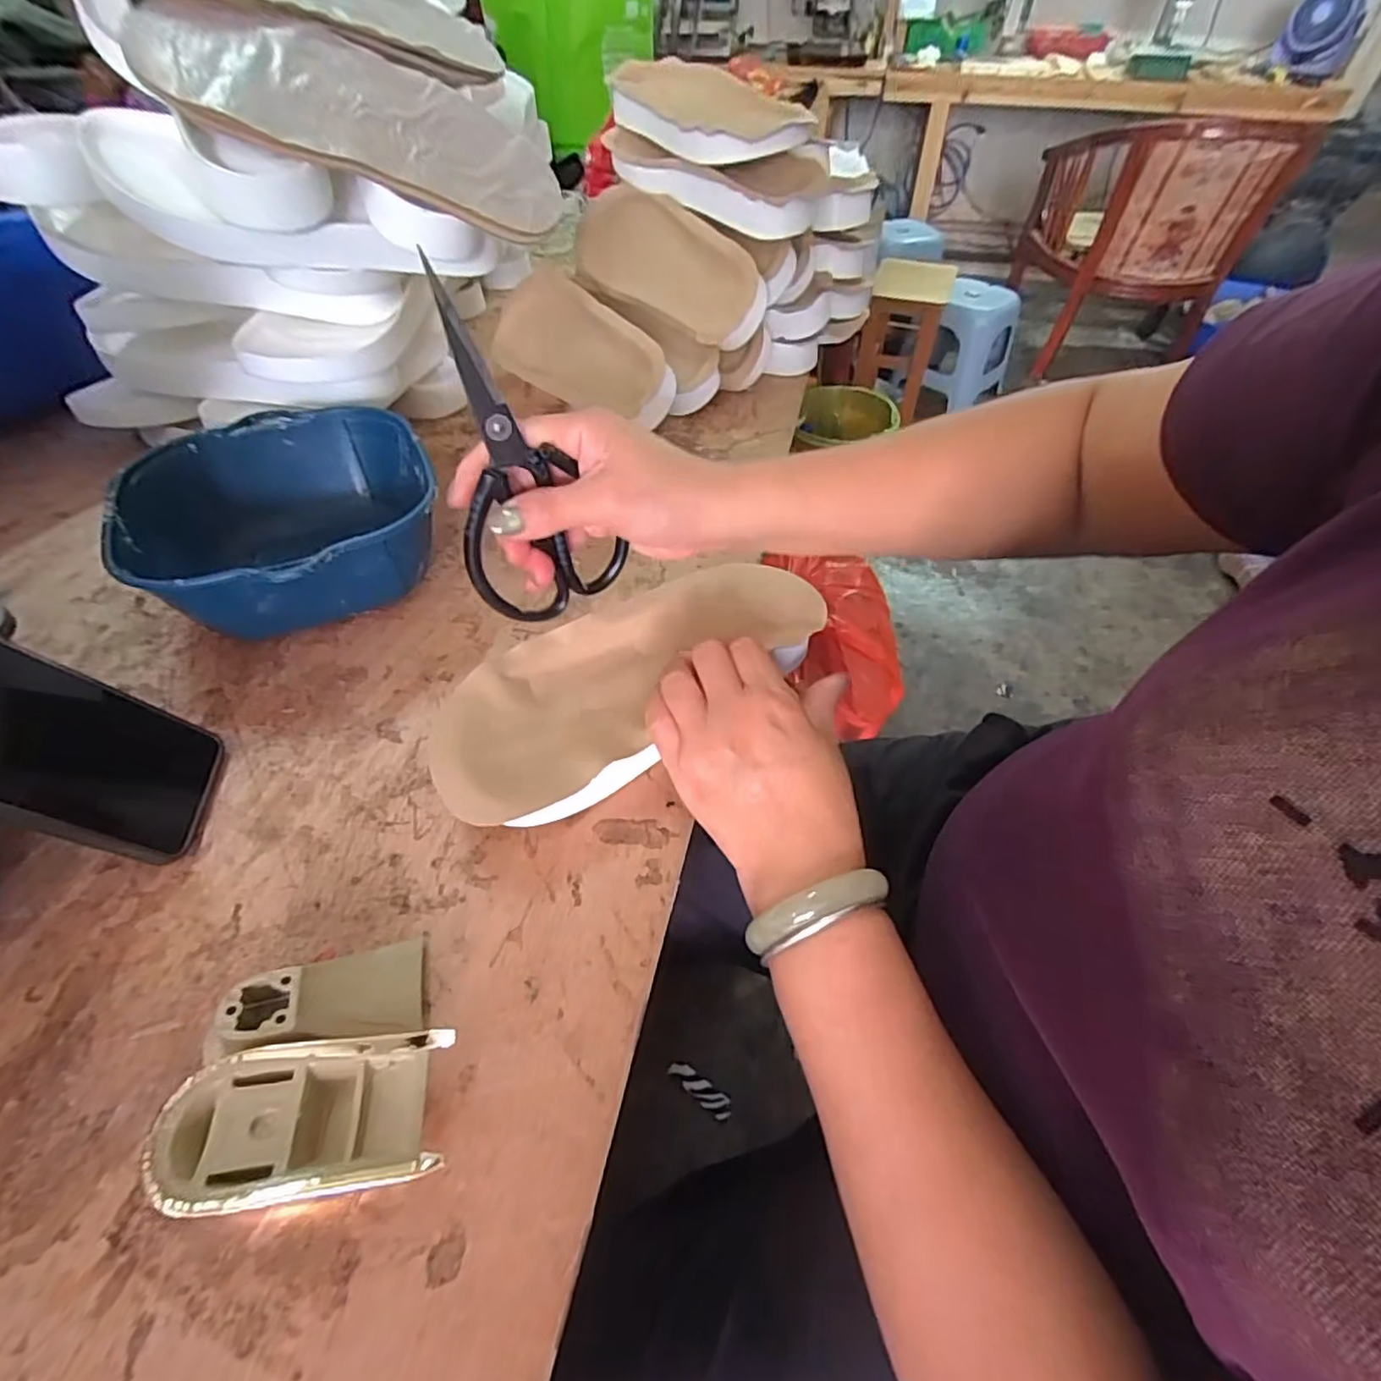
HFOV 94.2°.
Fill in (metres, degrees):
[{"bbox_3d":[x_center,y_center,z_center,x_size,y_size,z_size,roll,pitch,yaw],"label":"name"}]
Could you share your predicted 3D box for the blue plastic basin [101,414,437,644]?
[{"bbox_3d":[-0.268,-0.108,0.437,0.180,0.077,0.196,0,50,-1],"label":"blue plastic basin"}]

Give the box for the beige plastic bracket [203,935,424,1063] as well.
[{"bbox_3d":[-0.152,0.126,0.268,0.069,0.033,0.042,-9,51,-9],"label":"beige plastic bracket"}]

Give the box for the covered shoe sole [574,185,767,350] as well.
[{"bbox_3d":[-0.029,-0.419,0.628,0.260,0.088,0.023,43,22,26],"label":"covered shoe sole"}]

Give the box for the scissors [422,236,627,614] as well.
[{"bbox_3d":[-0.087,-0.109,0.315,0.080,0.170,0.014,-32,48,-18],"label":"scissors"}]

